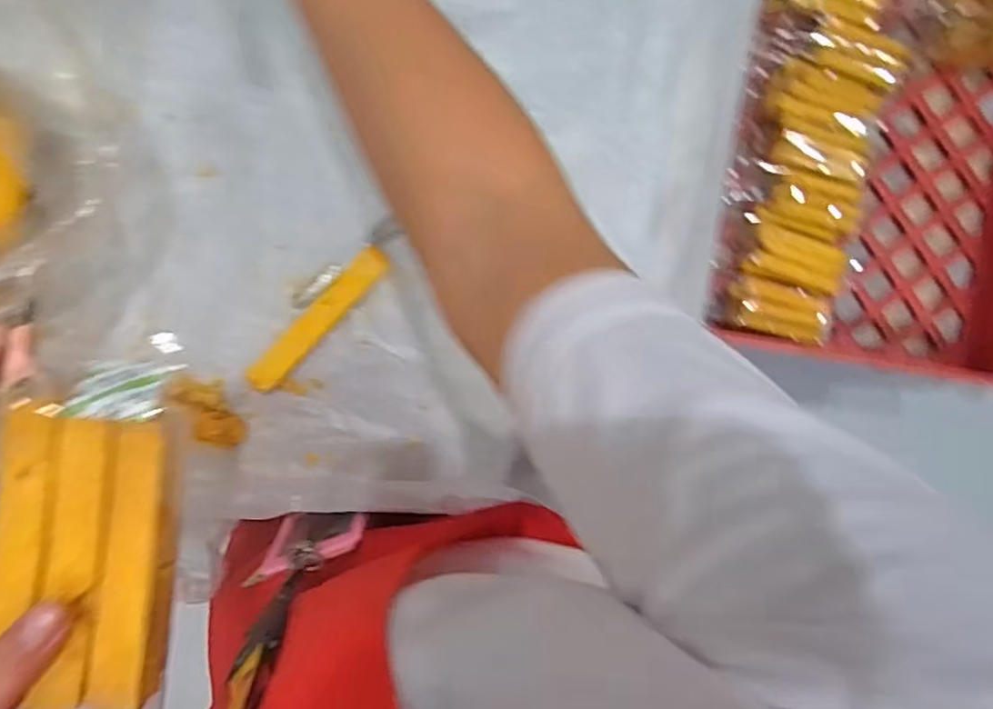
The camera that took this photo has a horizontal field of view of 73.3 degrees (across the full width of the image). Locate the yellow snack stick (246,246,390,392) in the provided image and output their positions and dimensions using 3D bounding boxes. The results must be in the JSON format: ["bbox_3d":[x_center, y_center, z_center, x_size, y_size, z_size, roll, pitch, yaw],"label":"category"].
[{"bbox_3d":[-0.120,-0.024,0.454,0.020,0.016,0.121,43,91,-5],"label":"yellow snack stick"}]

